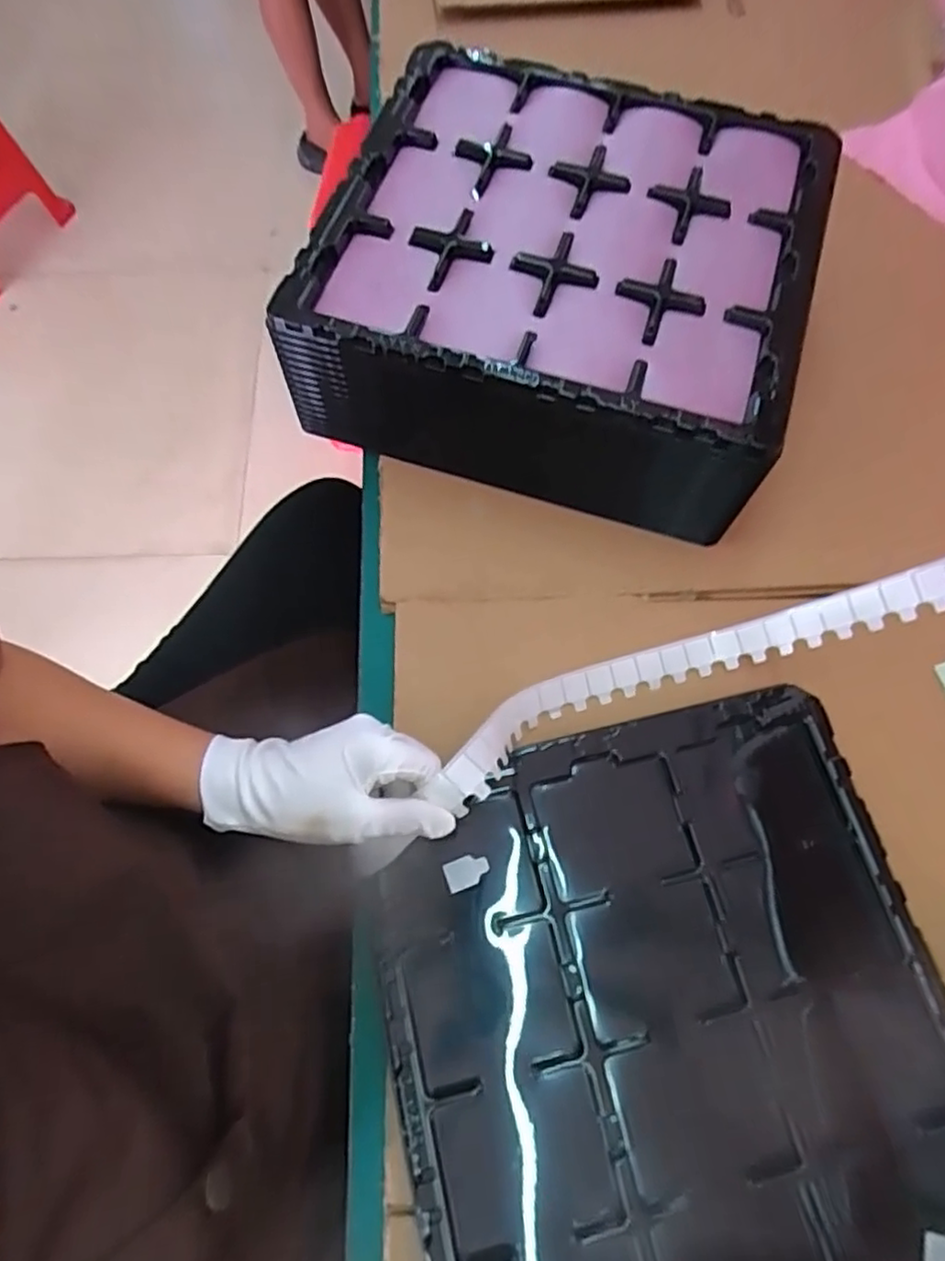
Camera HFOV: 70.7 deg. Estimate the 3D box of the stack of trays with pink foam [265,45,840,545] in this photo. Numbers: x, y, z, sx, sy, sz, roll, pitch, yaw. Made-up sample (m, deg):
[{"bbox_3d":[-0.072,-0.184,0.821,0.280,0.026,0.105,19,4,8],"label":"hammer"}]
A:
[{"bbox_3d":[0.077,-0.294,0.577,0.377,0.127,0.346,17,71,7],"label":"stack of trays with pink foam"}]

